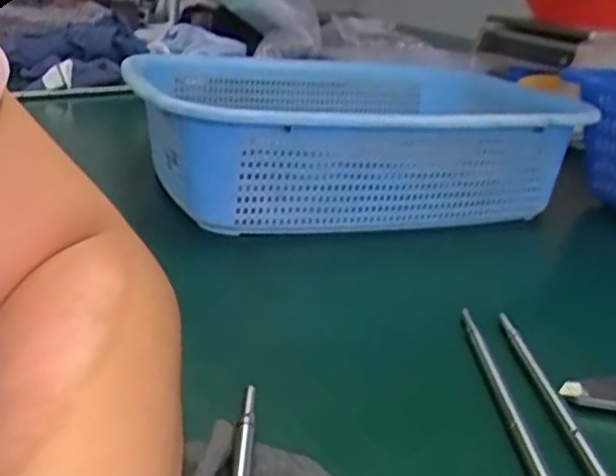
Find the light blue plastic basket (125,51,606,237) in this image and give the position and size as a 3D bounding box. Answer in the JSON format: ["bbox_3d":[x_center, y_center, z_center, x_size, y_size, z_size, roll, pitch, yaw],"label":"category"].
[{"bbox_3d":[0.033,-0.077,0.554,0.300,0.091,0.219,-4,23,-19],"label":"light blue plastic basket"}]

